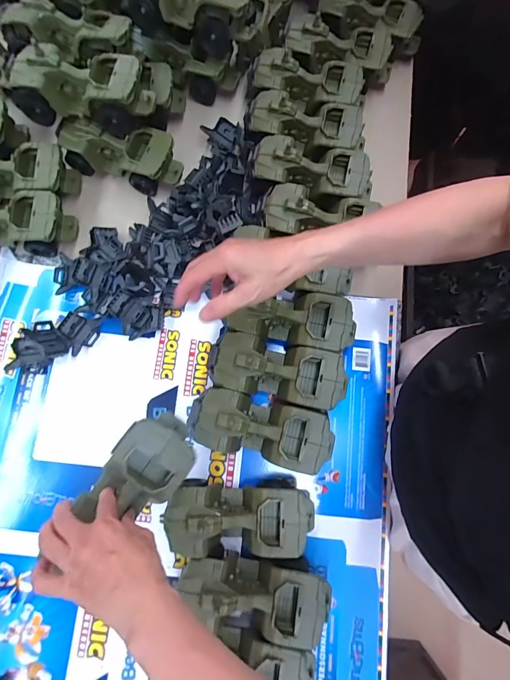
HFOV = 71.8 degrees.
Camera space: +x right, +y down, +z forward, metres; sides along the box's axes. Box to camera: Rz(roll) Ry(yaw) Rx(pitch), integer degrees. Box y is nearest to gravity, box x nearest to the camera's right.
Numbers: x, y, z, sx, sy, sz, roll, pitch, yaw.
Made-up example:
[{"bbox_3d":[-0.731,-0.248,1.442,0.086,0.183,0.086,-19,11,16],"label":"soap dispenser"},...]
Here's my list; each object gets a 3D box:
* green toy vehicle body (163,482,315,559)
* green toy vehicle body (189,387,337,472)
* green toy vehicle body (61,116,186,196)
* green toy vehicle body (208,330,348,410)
[{"bbox_3d":[-0.016,0.230,0.461,0.186,0.080,0.078,2,79,-1],"label":"green toy vehicle body"},{"bbox_3d":[0.010,0.122,0.484,0.191,0.078,0.077,14,79,2],"label":"green toy vehicle body"},{"bbox_3d":[-0.211,-0.293,0.561,0.187,0.073,0.076,14,79,2],"label":"green toy vehicle body"},{"bbox_3d":[0.030,0.044,0.500,0.186,0.077,0.079,12,79,1],"label":"green toy vehicle body"}]

